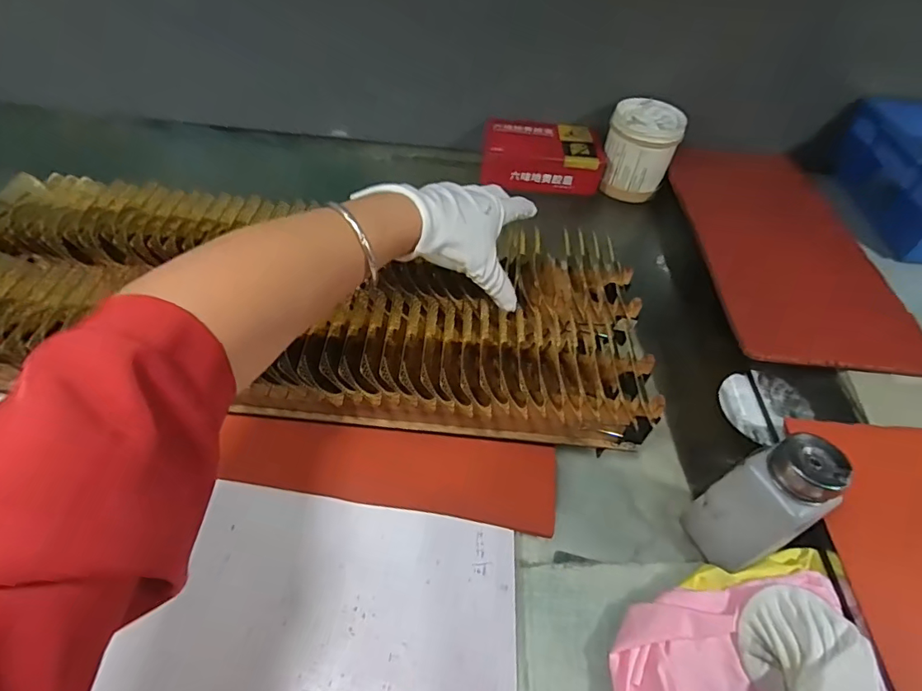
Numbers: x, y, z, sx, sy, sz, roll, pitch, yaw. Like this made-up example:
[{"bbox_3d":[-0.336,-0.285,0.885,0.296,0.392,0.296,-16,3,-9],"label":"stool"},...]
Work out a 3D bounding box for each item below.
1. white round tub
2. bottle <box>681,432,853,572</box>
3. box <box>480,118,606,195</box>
[{"bbox_3d":[0.245,-0.273,0.692,0.091,0.109,0.096,19,51,11],"label":"white round tub"},{"bbox_3d":[0.204,0.115,0.347,0.045,0.133,0.053,-16,54,-21],"label":"bottle"},{"bbox_3d":[0.109,-0.264,0.702,0.164,0.053,0.114,2,50,-3],"label":"box"}]

